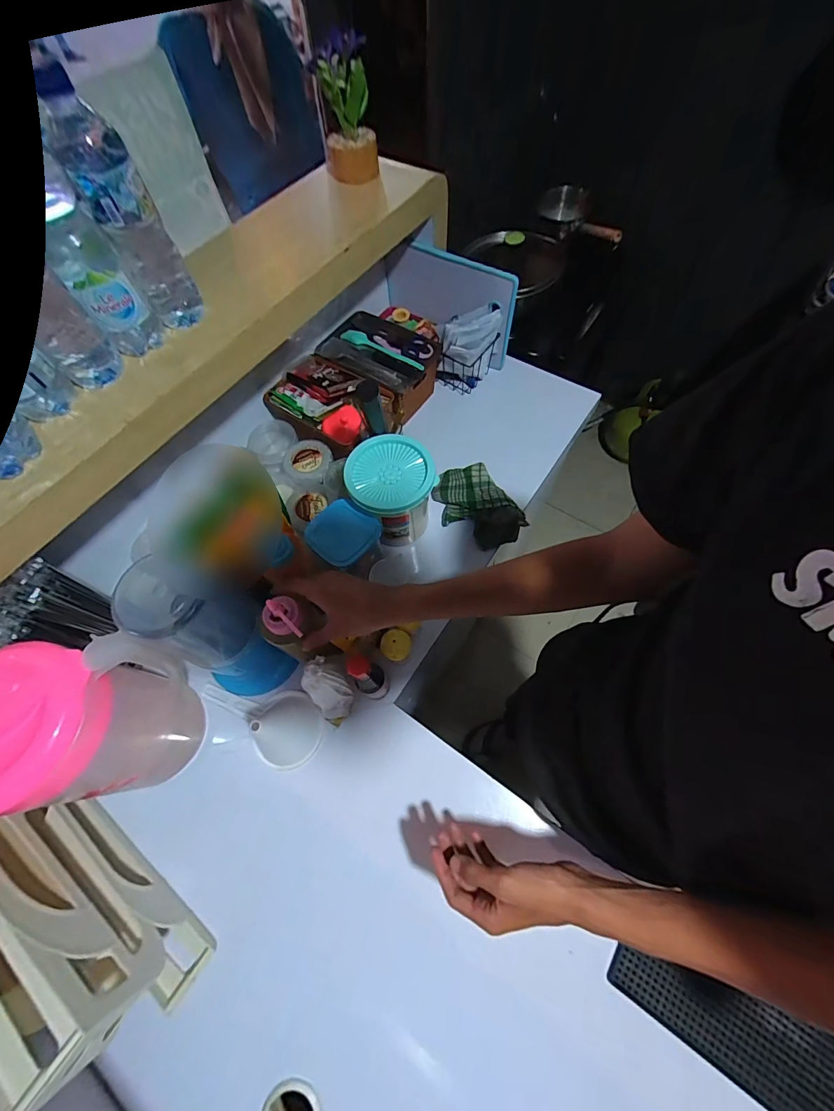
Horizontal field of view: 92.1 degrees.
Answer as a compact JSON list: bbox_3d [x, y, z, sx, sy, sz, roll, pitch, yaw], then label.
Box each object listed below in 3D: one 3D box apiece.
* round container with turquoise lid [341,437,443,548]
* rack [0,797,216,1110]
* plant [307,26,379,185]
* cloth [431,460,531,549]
[{"bbox_3d":[-0.040,-0.095,0.660,0.122,0.154,0.128,-1,65,2],"label":"round container with turquoise lid"},{"bbox_3d":[-0.395,0.376,0.434,0.309,0.188,0.077,31,70,16],"label":"rack"},{"bbox_3d":[-0.108,-0.661,0.598,0.070,0.141,0.085,-19,65,-6],"label":"plant"},{"bbox_3d":[0.101,-0.091,0.702,0.096,0.063,0.170,-37,68,-14],"label":"cloth"}]

